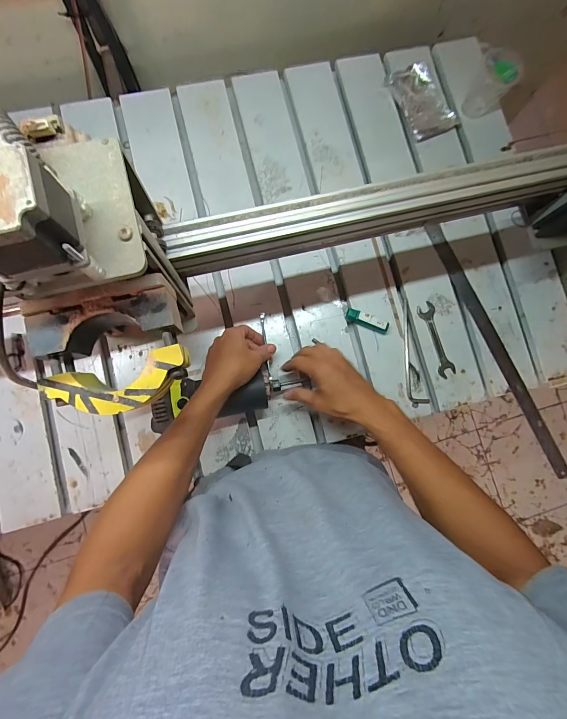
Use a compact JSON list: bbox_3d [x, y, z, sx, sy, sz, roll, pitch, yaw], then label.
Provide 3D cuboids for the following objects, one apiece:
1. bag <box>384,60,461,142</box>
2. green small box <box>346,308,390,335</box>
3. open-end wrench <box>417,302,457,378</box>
[{"bbox_3d":[0.263,-0.493,0.636,0.098,0.027,0.141,-25,86,-7],"label":"bag"},{"bbox_3d":[0.147,-0.068,0.583,0.074,0.019,0.021,23,82,-2],"label":"green small box"},{"bbox_3d":[0.272,-0.036,0.593,0.032,0.004,0.137,-16,85,-6],"label":"open-end wrench"}]

